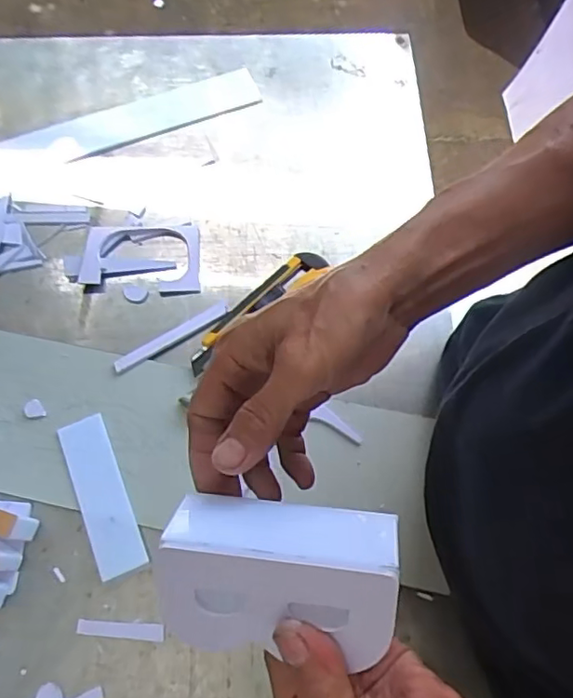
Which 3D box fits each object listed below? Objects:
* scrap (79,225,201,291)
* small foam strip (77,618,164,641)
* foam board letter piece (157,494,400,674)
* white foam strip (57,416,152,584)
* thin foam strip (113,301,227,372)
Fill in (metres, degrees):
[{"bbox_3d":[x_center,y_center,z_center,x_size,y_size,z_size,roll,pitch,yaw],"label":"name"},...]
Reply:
[{"bbox_3d":[-0.140,-0.091,0.557,0.113,0.007,0.071,1,68,0],"label":"scrap"},{"bbox_3d":[-0.128,0.215,0.444,0.066,0.004,0.011,4,68,1],"label":"small foam strip"},{"bbox_3d":[-0.002,0.111,0.278,0.107,0.047,0.062,5,109,9],"label":"foam board letter piece"},{"bbox_3d":[-0.154,0.120,0.482,0.039,0.005,0.131,-22,70,-9],"label":"white foam strip"},{"bbox_3d":[-0.106,-0.012,0.534,0.114,0.005,0.015,-32,72,-13],"label":"thin foam strip"}]

